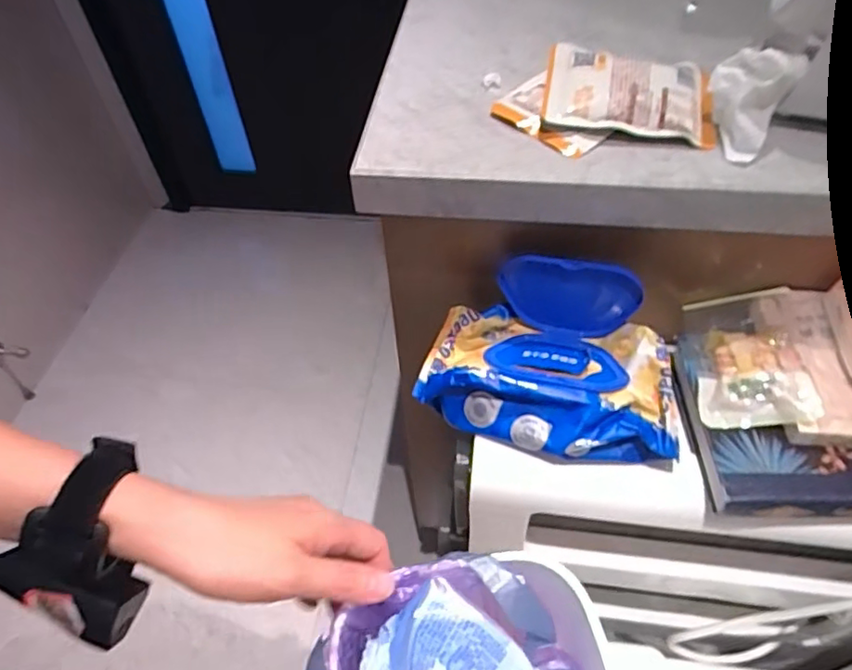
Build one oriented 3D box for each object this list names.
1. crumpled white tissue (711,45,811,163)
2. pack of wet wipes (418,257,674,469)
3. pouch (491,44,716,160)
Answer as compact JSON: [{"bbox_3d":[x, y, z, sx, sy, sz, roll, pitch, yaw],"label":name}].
[{"bbox_3d":[0.224,-0.164,0.409,0.054,0.051,0.072,21,54,21],"label":"crumpled white tissue"},{"bbox_3d":[0.096,0.013,0.457,0.194,0.083,0.140,9,52,10],"label":"pack of wet wipes"},{"bbox_3d":[0.134,-0.179,0.439,0.160,0.039,0.111,11,51,14],"label":"pouch"}]

